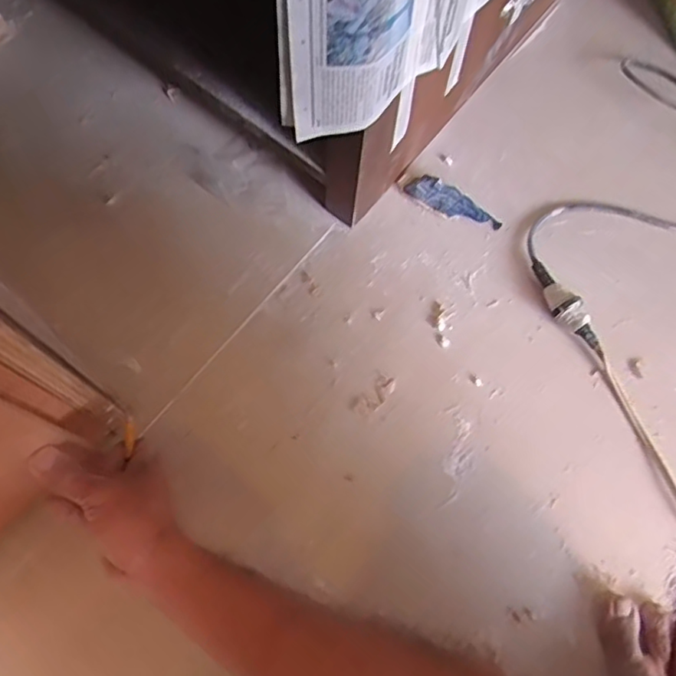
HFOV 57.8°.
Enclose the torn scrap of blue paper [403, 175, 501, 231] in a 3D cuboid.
[{"bbox_3d":[0.131,-0.152,0.700,0.113,0.024,0.029,36,73,9],"label":"torn scrap of blue paper"}]

